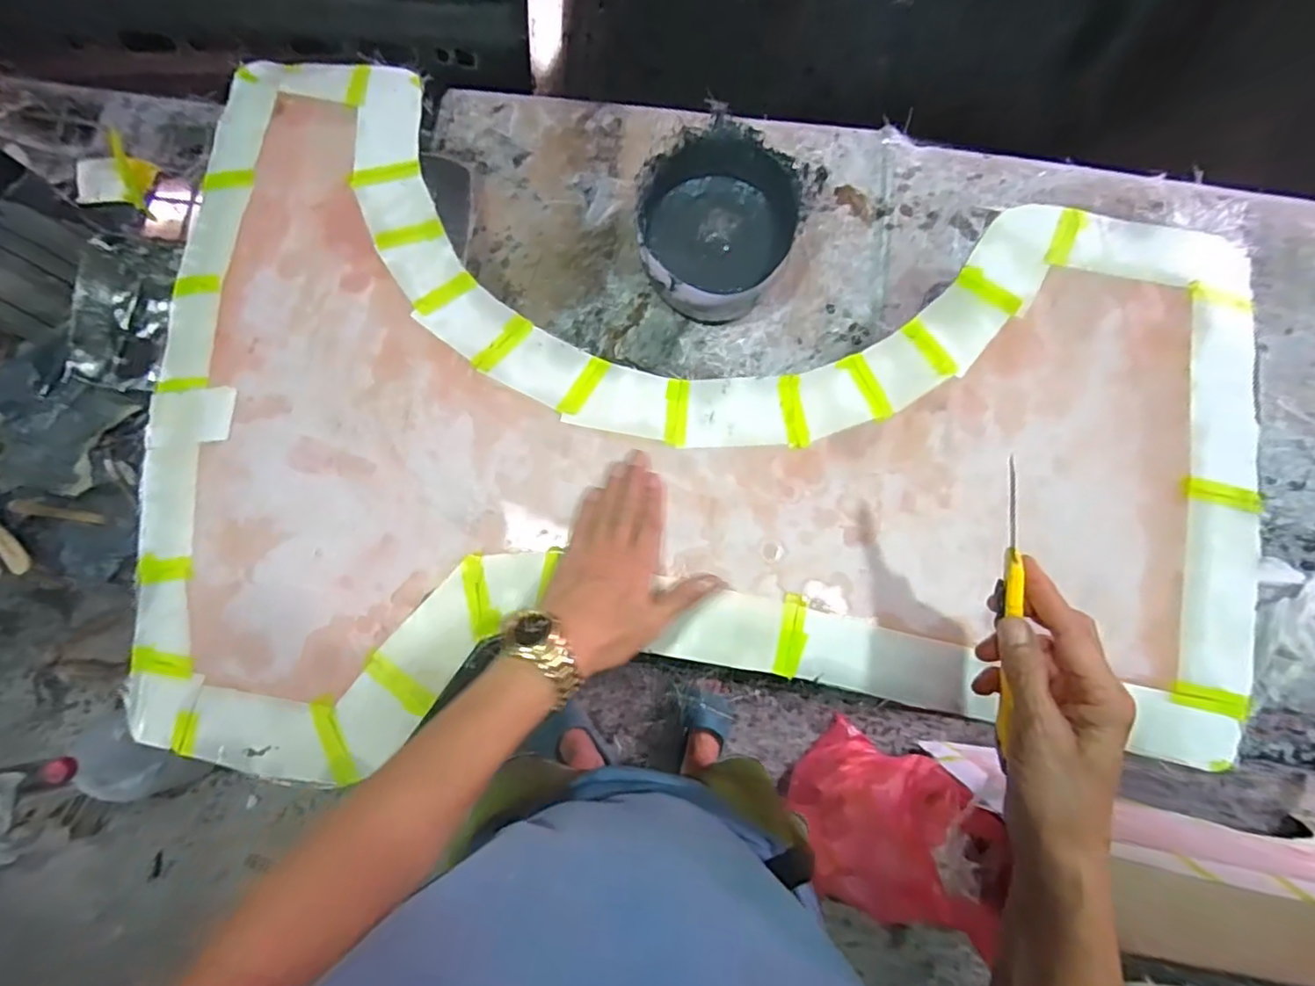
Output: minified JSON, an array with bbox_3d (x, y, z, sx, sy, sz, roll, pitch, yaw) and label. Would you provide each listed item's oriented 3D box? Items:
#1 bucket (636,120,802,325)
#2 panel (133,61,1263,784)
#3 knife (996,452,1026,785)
[{"bbox_3d":[0.063,-0.287,0.686,0.165,0.102,0.171,0,79,1],"label":"bucket"},{"bbox_3d":[0.027,-0.066,0.513,0.886,0.025,0.565,4,79,2],"label":"panel"},{"bbox_3d":[0.202,0.061,0.357,0.008,0.016,0.156,2,93,1],"label":"knife"}]

